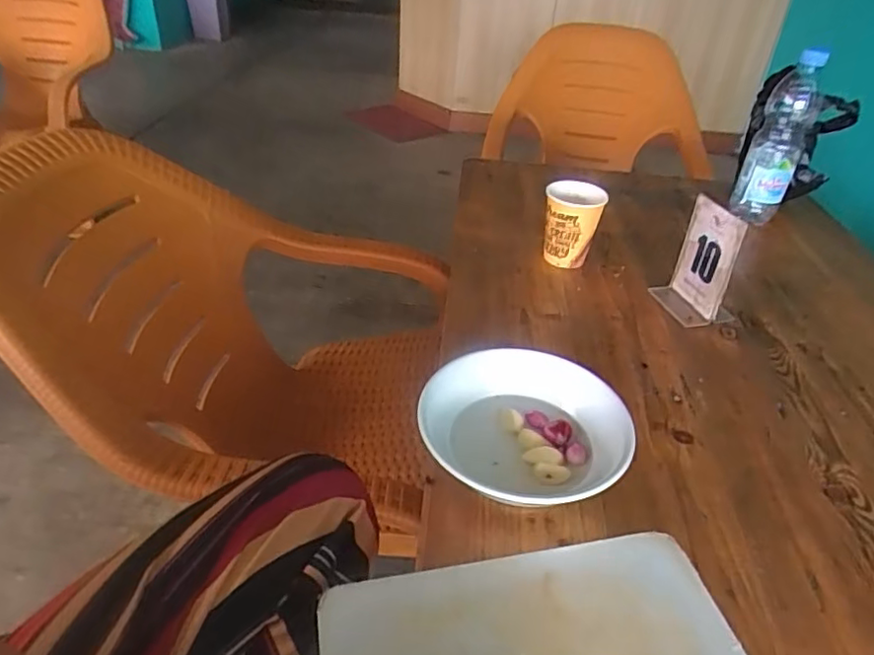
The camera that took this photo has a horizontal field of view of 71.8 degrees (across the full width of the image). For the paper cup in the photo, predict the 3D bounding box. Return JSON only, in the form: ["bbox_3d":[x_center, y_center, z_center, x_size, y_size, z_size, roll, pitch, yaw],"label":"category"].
[{"bbox_3d":[0.164,-0.122,0.739,0.067,0.091,0.064,13,37,14],"label":"paper cup"}]

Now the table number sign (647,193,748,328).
[{"bbox_3d":[0.287,-0.072,0.655,0.046,0.119,0.077,-16,40,-25],"label":"table number sign"}]

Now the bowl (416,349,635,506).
[{"bbox_3d":[0.065,0.089,0.469,0.152,0.060,0.151,2,36,-1],"label":"bowl"}]

